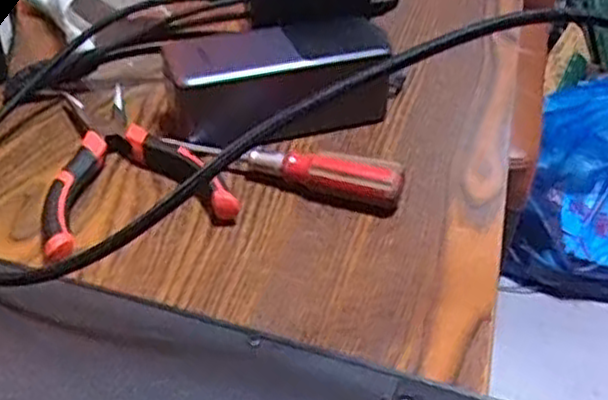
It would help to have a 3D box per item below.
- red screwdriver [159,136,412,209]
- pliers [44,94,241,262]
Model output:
[{"bbox_3d":[-0.010,-0.019,0.408,0.131,0.022,0.019,13,41,16],"label":"red screwdriver"},{"bbox_3d":[-0.102,-0.022,0.417,0.092,0.019,0.137,-14,41,-16],"label":"pliers"}]

